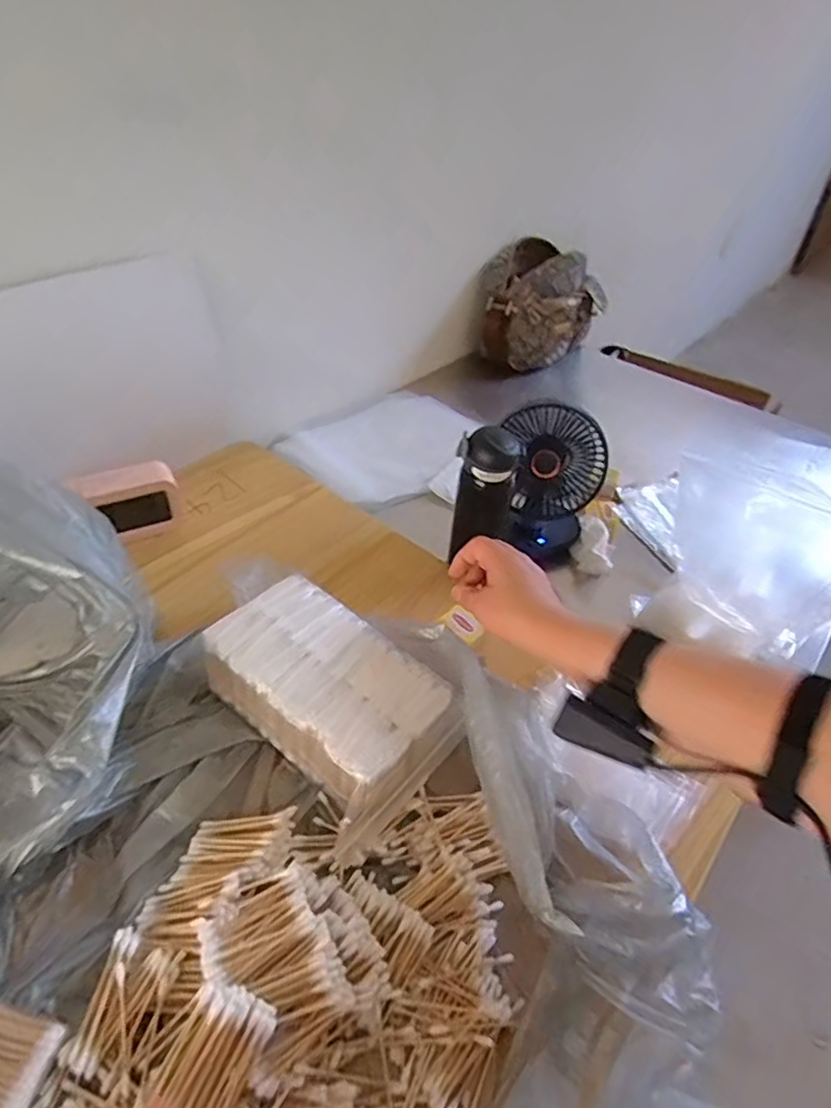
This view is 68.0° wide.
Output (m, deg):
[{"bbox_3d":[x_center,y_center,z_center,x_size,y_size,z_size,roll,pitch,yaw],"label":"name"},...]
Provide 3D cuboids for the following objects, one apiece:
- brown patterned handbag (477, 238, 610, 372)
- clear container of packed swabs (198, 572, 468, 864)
[{"bbox_3d":[0.253,-0.488,1.254,0.199,0.223,0.220,21,45,19],"label":"brown patterned handbag"},{"bbox_3d":[-0.072,0.123,0.546,0.209,0.084,0.141,34,50,30],"label":"clear container of packed swabs"}]

